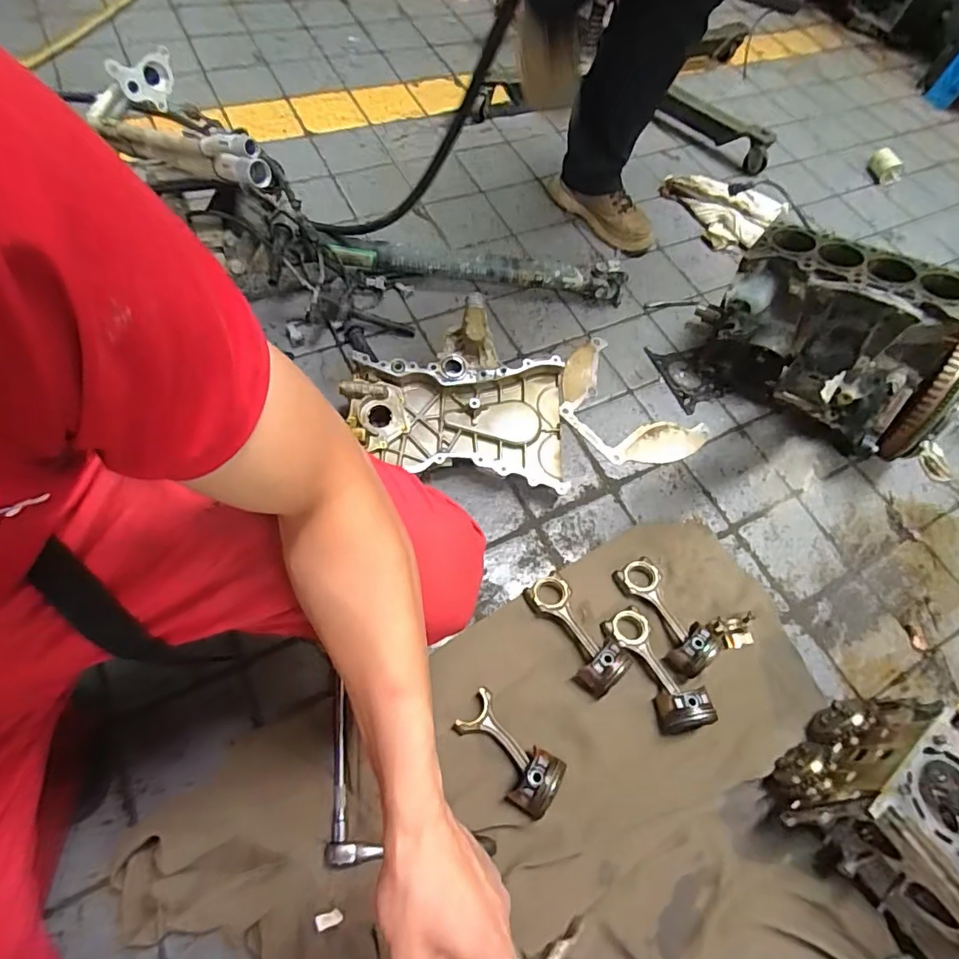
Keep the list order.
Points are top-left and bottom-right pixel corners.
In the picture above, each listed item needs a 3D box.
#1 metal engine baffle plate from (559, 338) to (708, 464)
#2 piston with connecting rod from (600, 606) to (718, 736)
[{"bbox_3d":[0.269,-0.134,0.984,0.197,0.018,0.296,-39,74,-24],"label":"metal engine baffle plate"},{"bbox_3d":[0.256,0.269,0.737,0.070,0.056,0.185,-21,65,-21],"label":"piston with connecting rod"}]

